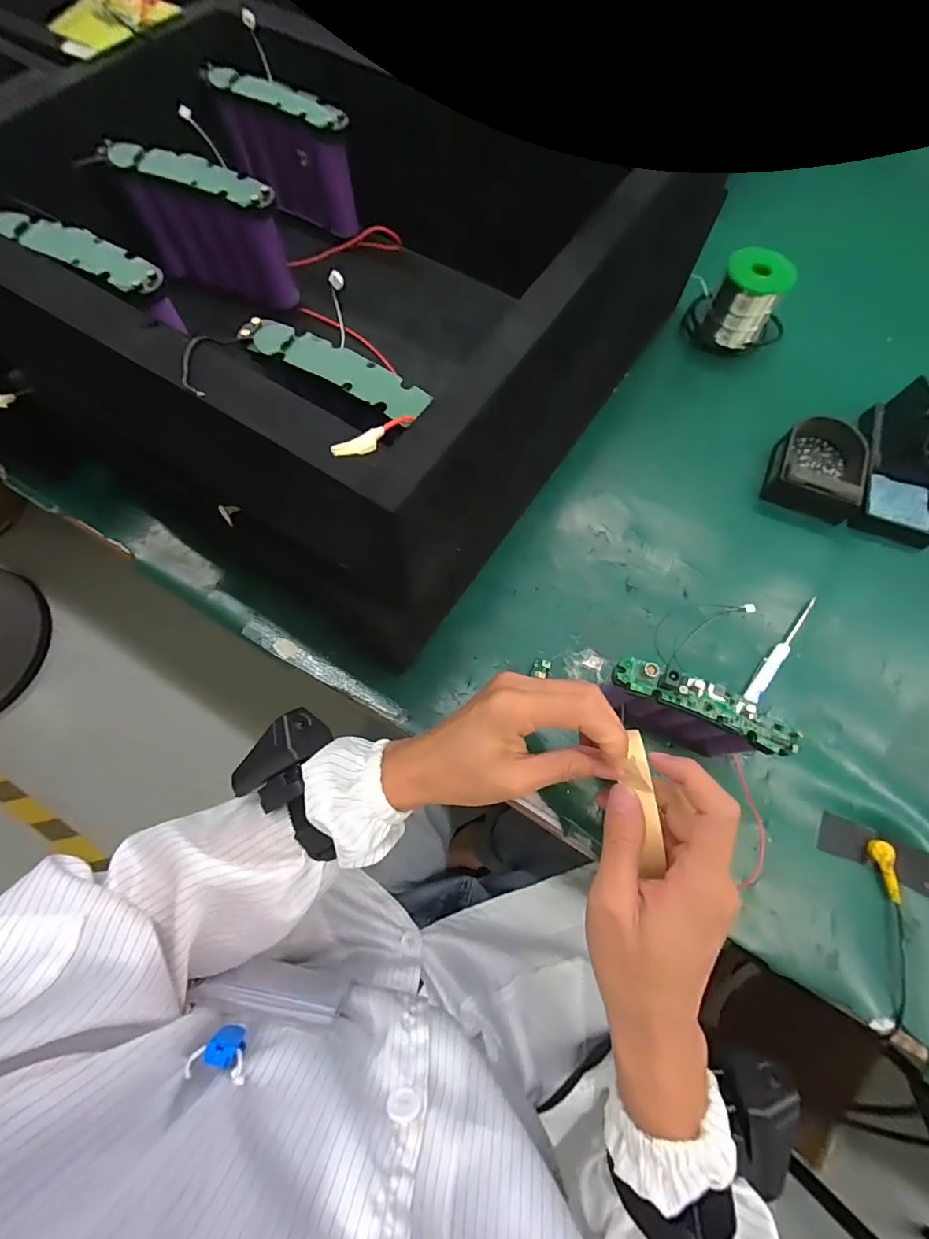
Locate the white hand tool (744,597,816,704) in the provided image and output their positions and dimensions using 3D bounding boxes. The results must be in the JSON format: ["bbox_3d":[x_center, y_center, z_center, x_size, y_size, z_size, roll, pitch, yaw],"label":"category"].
[{"bbox_3d":[0.276,0.027,0.399,0.012,0.012,0.120,40,74,12],"label":"white hand tool"}]

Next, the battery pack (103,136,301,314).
[{"bbox_3d":[-0.174,-0.268,0.323,0.108,0.079,0.023,19,71,5],"label":"battery pack"}]

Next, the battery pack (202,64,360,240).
[{"bbox_3d":[-0.128,-0.349,0.349,0.102,0.073,0.023,26,71,7],"label":"battery pack"}]

